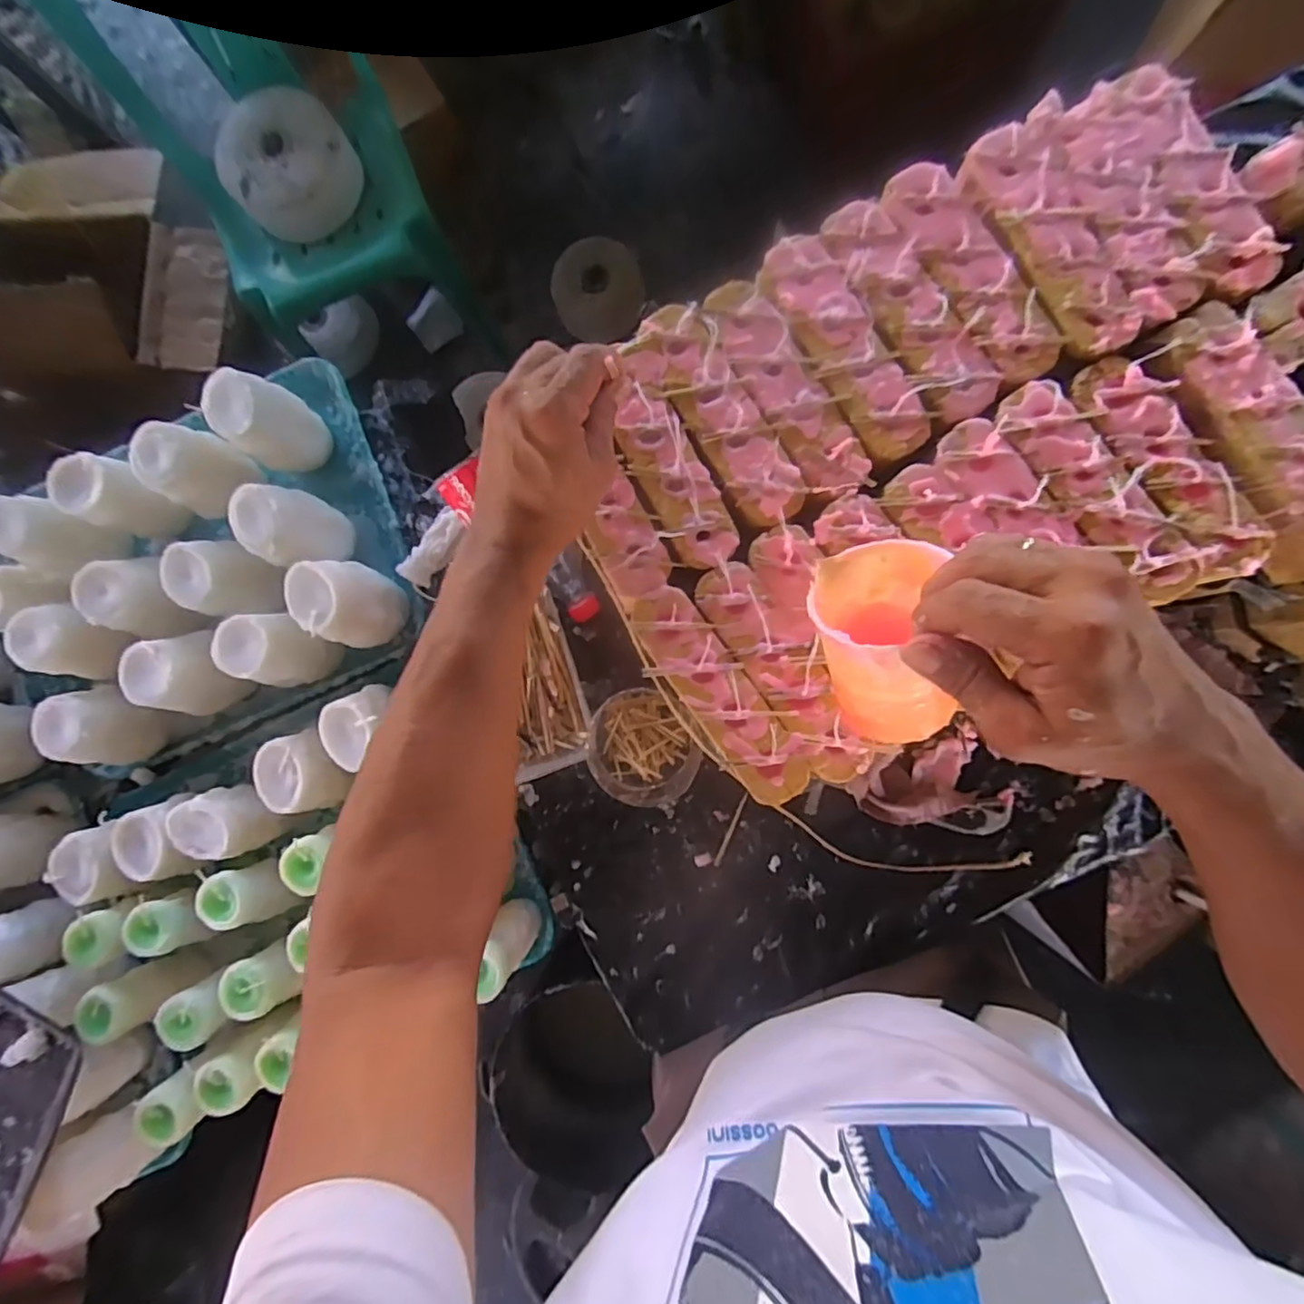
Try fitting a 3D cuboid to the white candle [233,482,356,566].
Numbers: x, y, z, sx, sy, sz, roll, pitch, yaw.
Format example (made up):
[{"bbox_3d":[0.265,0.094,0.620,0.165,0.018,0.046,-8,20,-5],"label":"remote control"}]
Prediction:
[{"bbox_3d":[-0.367,-0.125,0.629,0.067,0.107,0.073,0,89,5],"label":"white candle"}]

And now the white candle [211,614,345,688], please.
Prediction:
[{"bbox_3d":[-0.378,0.000,0.624,0.077,0.093,0.070,0,89,5],"label":"white candle"}]

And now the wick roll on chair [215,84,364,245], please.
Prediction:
[{"bbox_3d":[-0.607,-0.820,1.036,0.207,0.117,0.168,-38,86,3],"label":"wick roll on chair"}]

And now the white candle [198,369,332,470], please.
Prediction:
[{"bbox_3d":[-0.392,-0.237,0.640,0.079,0.110,0.077,0,89,5],"label":"white candle"}]

